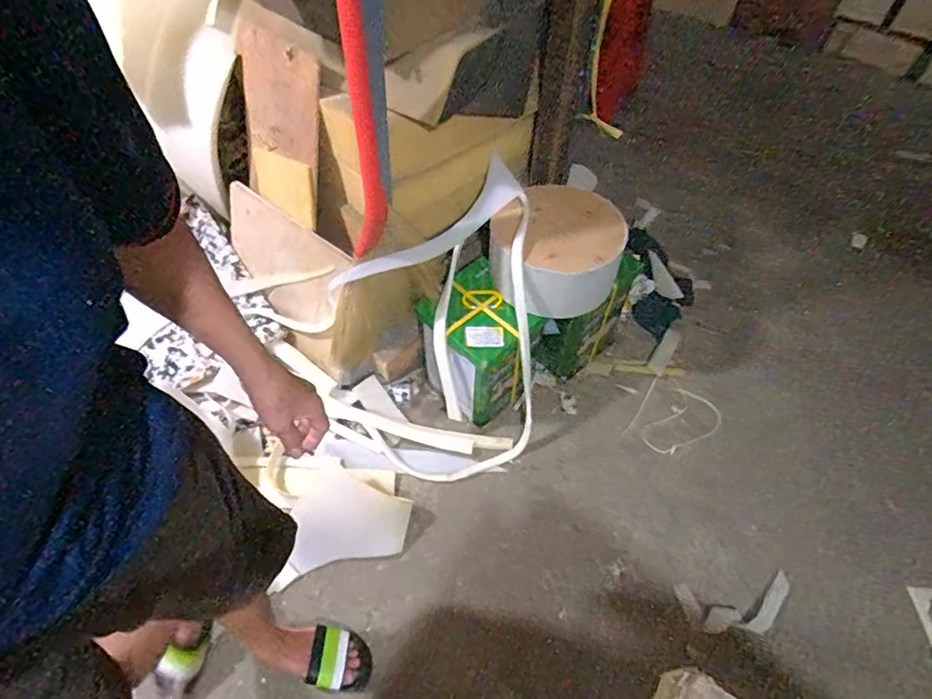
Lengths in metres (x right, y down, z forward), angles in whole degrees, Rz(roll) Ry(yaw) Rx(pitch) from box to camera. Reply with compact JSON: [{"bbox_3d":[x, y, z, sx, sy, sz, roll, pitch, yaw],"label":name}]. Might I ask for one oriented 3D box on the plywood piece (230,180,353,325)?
[{"bbox_3d":[-0.460,-0.215,1.252,0.364,0.245,0.014,33,31,12],"label":"plywood piece"}]

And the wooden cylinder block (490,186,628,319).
[{"bbox_3d":[0.205,-0.233,1.194,0.296,0.158,0.287,16,55,10],"label":"wooden cylinder block"}]

